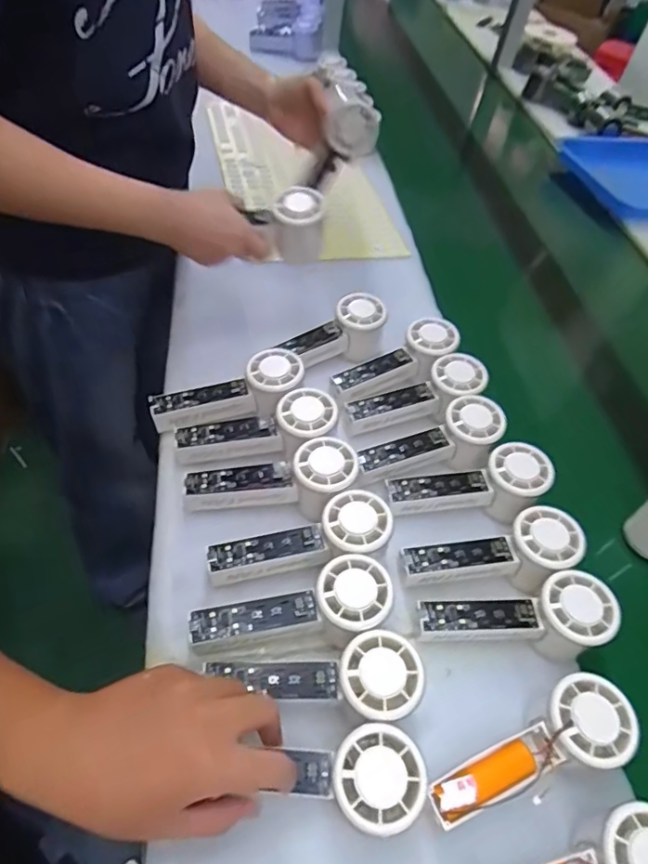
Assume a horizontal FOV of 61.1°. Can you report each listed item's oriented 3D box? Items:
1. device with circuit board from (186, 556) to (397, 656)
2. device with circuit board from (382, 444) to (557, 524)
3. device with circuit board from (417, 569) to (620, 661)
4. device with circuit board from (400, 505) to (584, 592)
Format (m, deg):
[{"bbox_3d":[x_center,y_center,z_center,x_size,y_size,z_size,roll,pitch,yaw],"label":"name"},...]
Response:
[{"bbox_3d":[-0.021,0.140,0.417,0.146,0.053,0.052,-15,52,-1],"label":"device with circuit board"},{"bbox_3d":[0.136,0.059,0.519,0.149,0.060,0.058,-12,51,0],"label":"device with circuit board"},{"bbox_3d":[0.151,0.155,0.440,0.153,0.052,0.060,-7,50,5],"label":"device with circuit board"},{"bbox_3d":[0.143,0.109,0.469,0.149,0.040,0.057,-12,51,0],"label":"device with circuit board"}]

